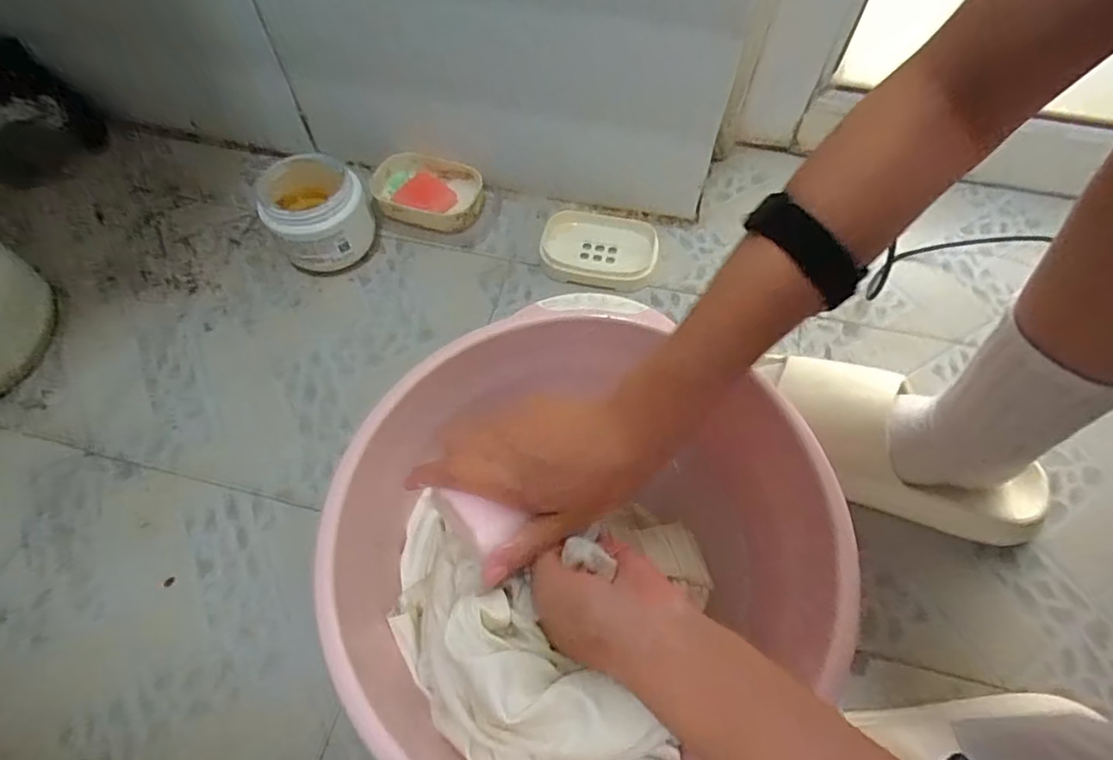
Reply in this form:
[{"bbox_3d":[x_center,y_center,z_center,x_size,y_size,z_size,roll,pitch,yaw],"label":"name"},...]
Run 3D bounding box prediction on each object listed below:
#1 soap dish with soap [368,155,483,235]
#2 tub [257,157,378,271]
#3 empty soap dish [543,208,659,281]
[{"bbox_3d":[-0.144,-0.207,0.630,0.129,0.035,0.085,17,61,10],"label":"soap dish with soap"},{"bbox_3d":[-0.246,-0.167,0.577,0.087,0.092,0.097,-31,65,-17],"label":"tub"},{"bbox_3d":[0.044,-0.141,0.597,0.117,0.027,0.087,4,60,2],"label":"empty soap dish"}]

